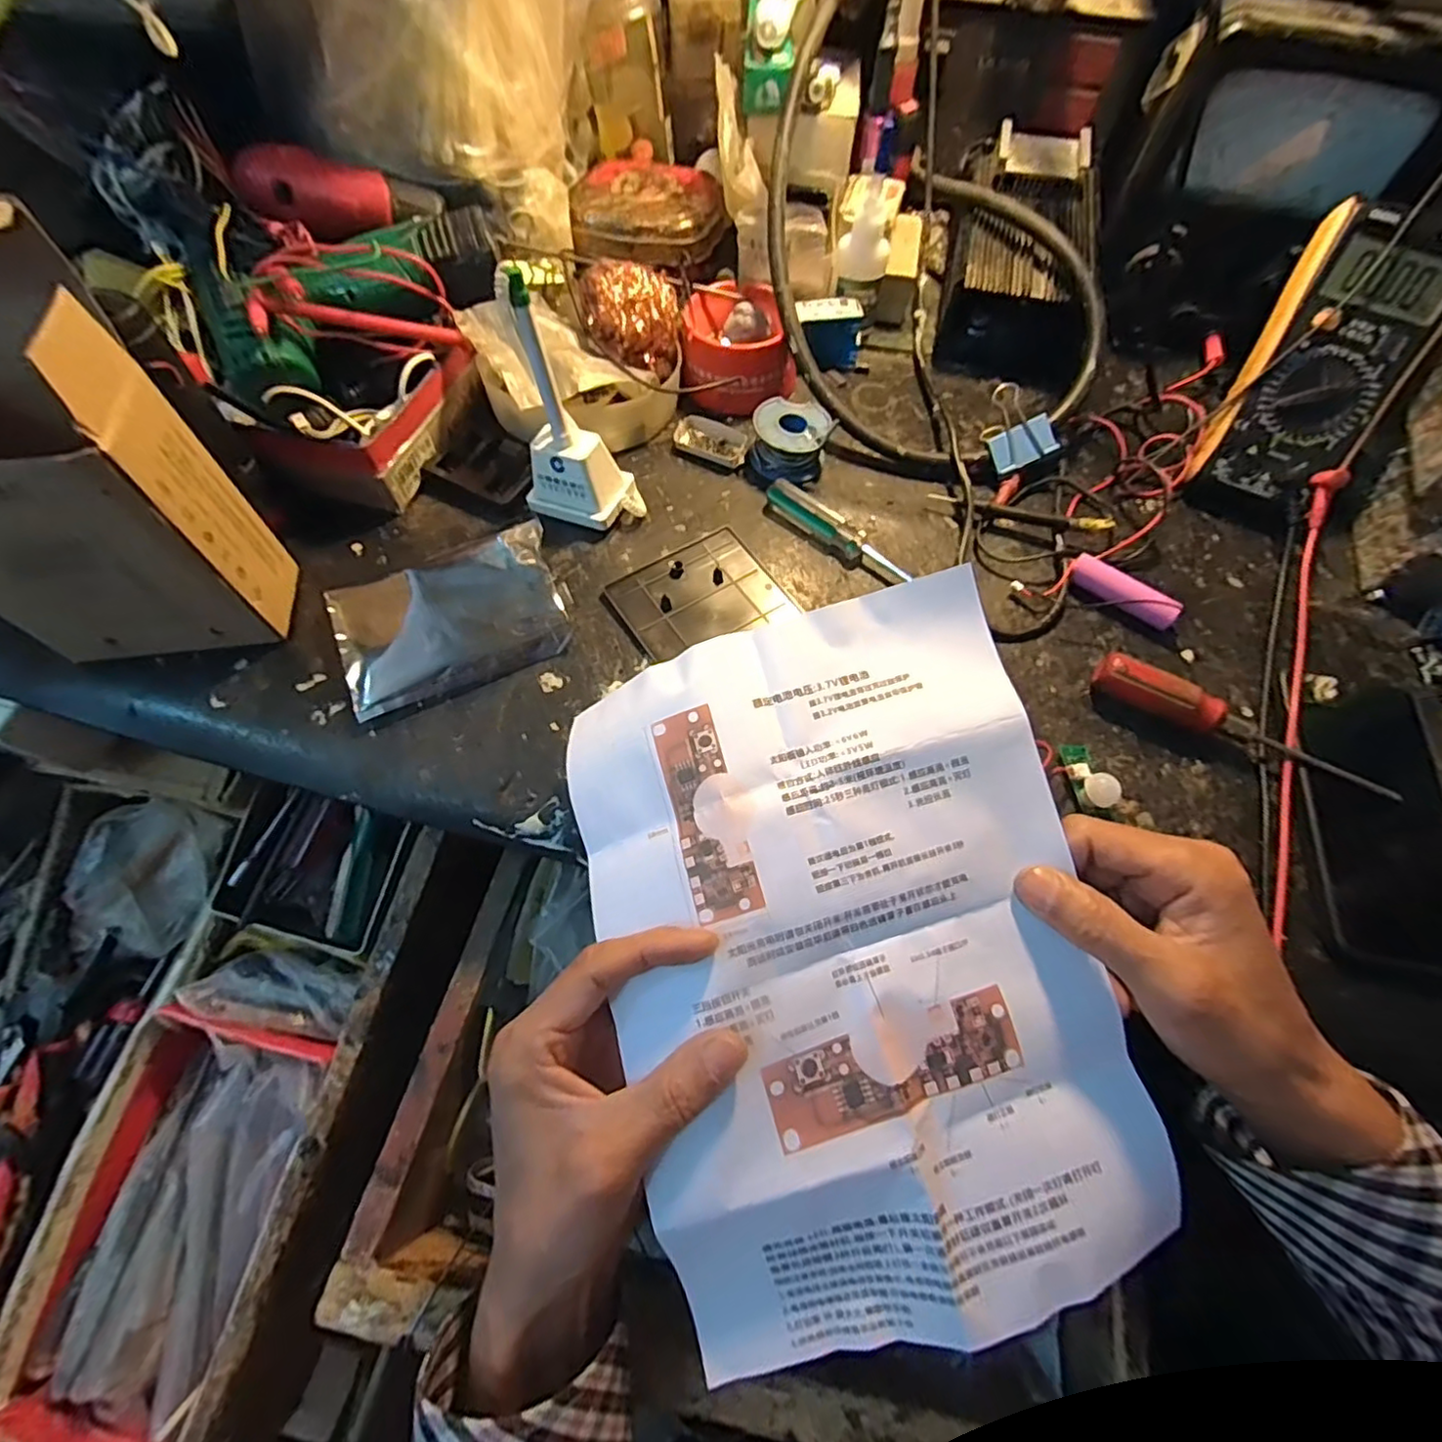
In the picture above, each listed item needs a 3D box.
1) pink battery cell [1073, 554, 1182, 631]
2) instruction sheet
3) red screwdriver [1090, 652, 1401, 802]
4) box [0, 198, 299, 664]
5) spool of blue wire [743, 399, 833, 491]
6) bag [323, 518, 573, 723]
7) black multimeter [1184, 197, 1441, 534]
[{"bbox_3d":[0.246,-0.079,0.391,0.065,0.019,0.015,36,69,14],"label":"pink battery cell"},{"bbox_3d":[0.055,0.097,0.271,0.200,0.030,0.287,-16,81,-4],"label":"instruction sheet"},{"bbox_3d":[0.281,0.006,0.349,0.150,0.025,0.020,28,67,10],"label":"red screwdriver"},{"bbox_3d":[-0.300,-0.107,0.290,0.112,0.187,0.072,-7,66,-5],"label":"box"},{"bbox_3d":[0.046,-0.188,0.433,0.050,0.030,0.053,1,65,-2],"label":"spool of blue wire"},{"bbox_3d":[-0.154,-0.059,0.366,0.123,0.015,0.083,-23,68,-12],"label":"bag"},{"bbox_3d":[0.380,-0.217,0.400,0.089,0.034,0.178,23,106,8],"label":"black multimeter"}]

